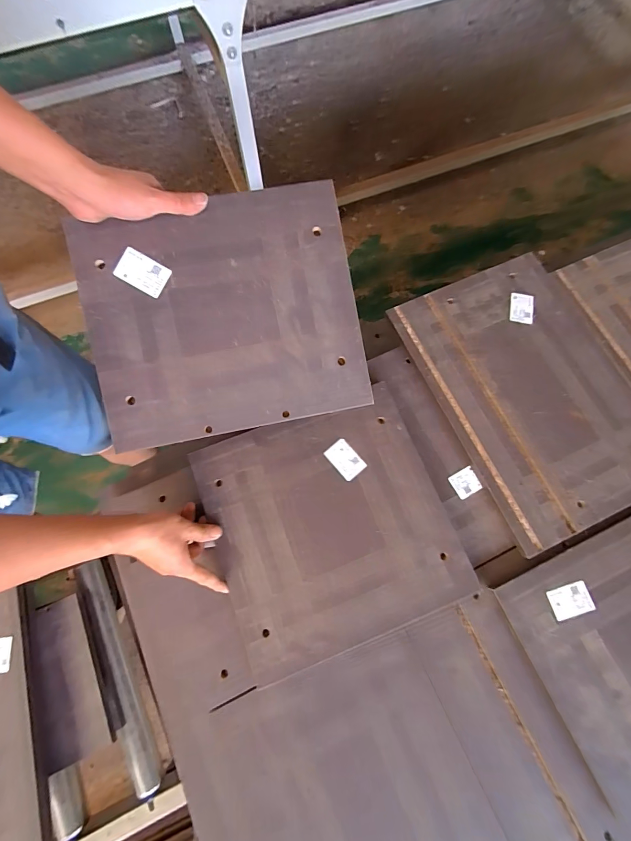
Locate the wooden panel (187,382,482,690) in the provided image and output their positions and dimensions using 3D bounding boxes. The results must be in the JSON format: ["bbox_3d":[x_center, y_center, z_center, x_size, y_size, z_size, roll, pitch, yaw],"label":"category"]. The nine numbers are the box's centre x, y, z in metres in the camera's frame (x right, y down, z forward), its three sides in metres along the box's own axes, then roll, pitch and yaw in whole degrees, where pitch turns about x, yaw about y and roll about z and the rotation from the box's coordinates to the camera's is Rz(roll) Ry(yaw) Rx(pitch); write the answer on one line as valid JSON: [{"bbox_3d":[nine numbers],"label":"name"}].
[{"bbox_3d":[0.015,0.158,0.552,0.348,0.014,0.346,-21,75,-4],"label":"wooden panel"}]

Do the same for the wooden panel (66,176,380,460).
[{"bbox_3d":[-0.116,-0.133,0.459,0.334,0.007,0.288,-11,94,-5],"label":"wooden panel"}]

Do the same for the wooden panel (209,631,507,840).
[{"bbox_3d":[0.073,0.539,0.469,0.306,0.028,0.416,-25,77,-3],"label":"wooden panel"}]

